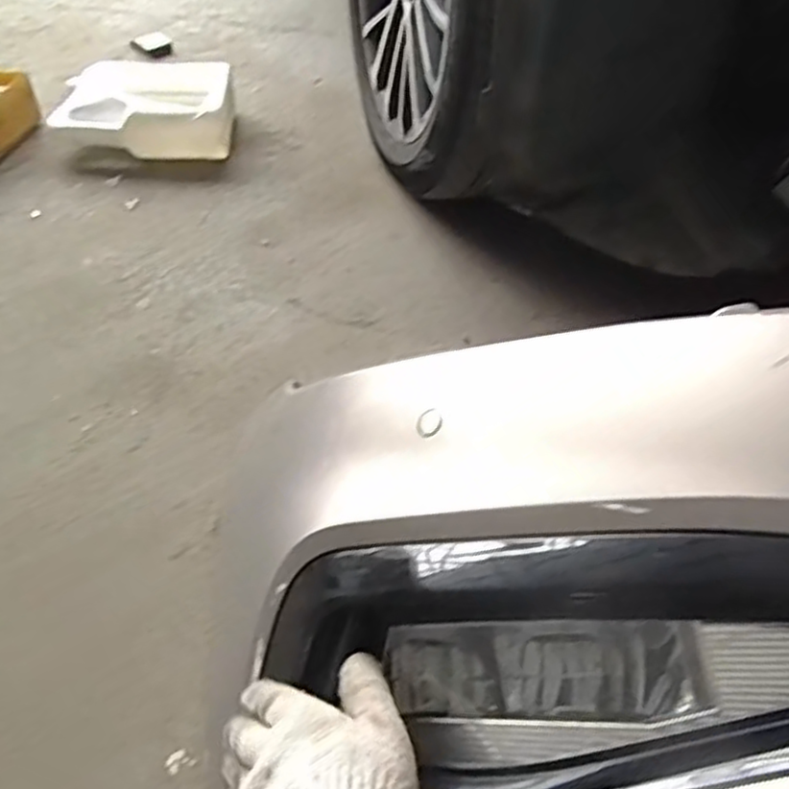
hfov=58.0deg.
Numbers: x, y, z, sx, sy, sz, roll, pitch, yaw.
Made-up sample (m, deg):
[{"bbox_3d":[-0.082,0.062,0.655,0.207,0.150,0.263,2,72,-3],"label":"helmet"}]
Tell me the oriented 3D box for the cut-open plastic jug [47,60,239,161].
[{"bbox_3d":[-0.450,-0.519,1.304,0.309,0.112,0.197,-9,50,-10],"label":"cut-open plastic jug"}]

